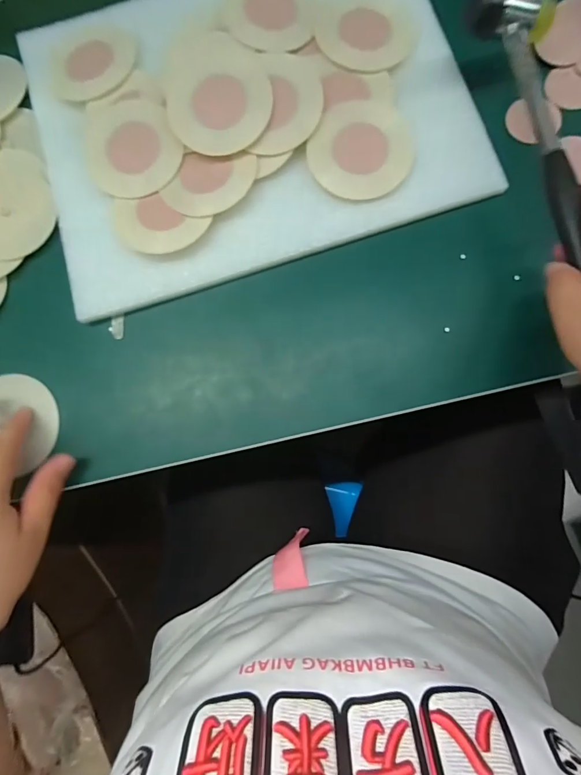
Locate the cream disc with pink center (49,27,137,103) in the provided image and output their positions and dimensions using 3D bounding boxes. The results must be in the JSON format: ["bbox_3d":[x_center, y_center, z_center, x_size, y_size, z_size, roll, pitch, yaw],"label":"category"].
[{"bbox_3d":[-0.181,-0.295,0.367,0.084,0.009,0.071,-40,86,1],"label":"cream disc with pink center"}]

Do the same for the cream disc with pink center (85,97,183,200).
[{"bbox_3d":[-0.137,-0.210,0.347,0.080,0.007,0.097,-10,81,4],"label":"cream disc with pink center"}]

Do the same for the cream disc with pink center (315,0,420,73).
[{"bbox_3d":[0.067,-0.312,0.349,0.086,0.004,0.082,0,83,0],"label":"cream disc with pink center"}]

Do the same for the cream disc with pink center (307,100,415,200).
[{"bbox_3d":[0.059,-0.198,0.334,0.085,0.005,0.079,0,87,3],"label":"cream disc with pink center"}]

